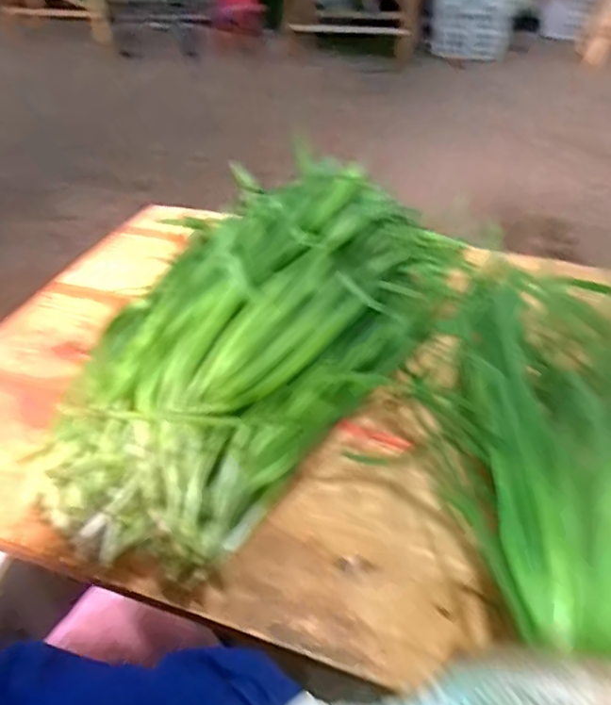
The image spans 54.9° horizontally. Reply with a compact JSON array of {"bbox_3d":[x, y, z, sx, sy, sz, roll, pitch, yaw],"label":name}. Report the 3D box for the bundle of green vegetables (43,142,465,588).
[{"bbox_3d":[-0.019,-0.032,0.465,0.180,0.080,0.432,25,47,26],"label":"bundle of green vegetables"}]

